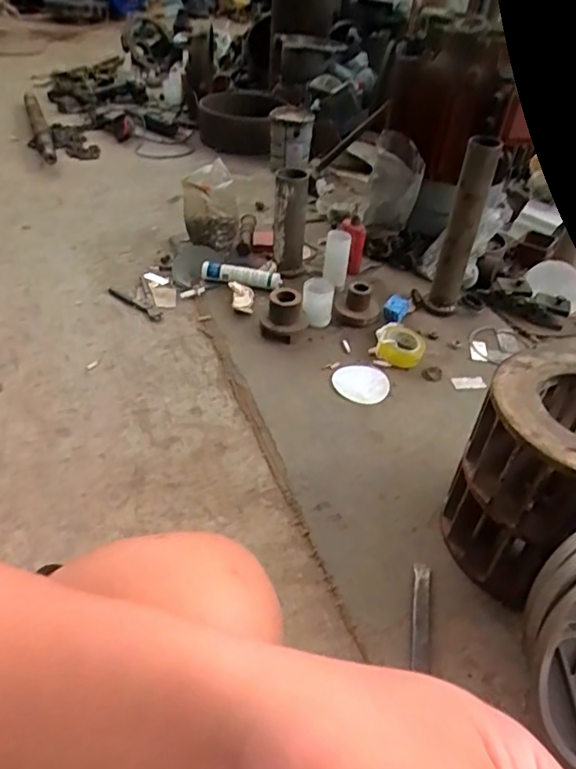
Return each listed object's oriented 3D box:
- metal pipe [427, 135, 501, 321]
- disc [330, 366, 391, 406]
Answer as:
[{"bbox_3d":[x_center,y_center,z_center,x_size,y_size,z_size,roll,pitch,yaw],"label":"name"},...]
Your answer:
[{"bbox_3d":[0.430,-0.377,1.406,0.085,0.436,0.076,25,46,20],"label":"metal pipe"},{"bbox_3d":[0.168,-0.004,1.292,0.130,0.010,0.122,3,42,-3],"label":"disc"}]

